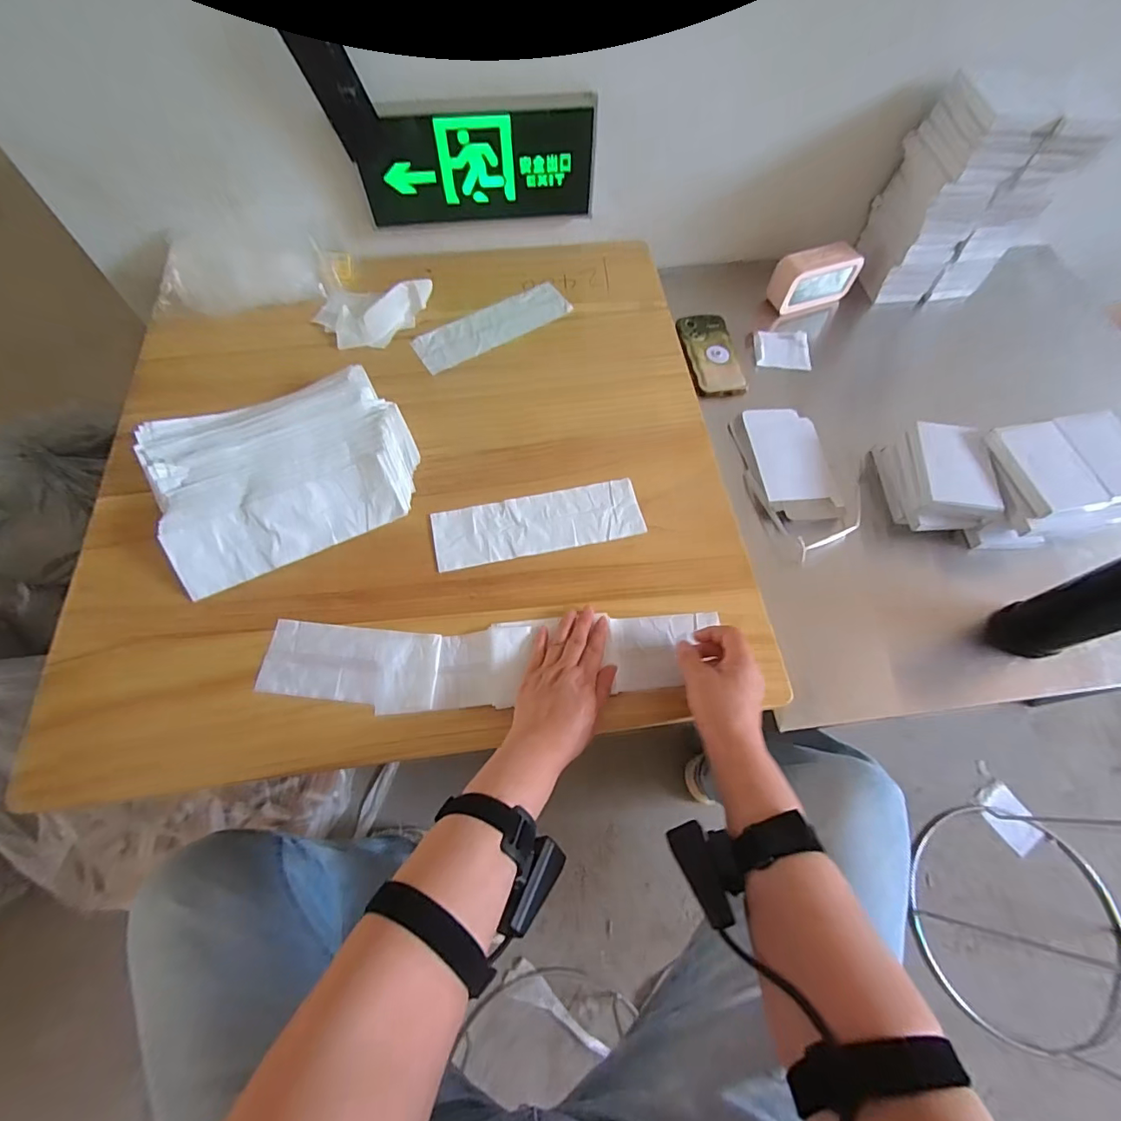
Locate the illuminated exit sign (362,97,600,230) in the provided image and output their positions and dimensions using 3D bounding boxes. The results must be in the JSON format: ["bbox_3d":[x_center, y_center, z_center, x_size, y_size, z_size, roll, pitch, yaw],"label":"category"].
[{"bbox_3d":[-0.115,-0.559,0.721,0.322,0.142,0.031,-5,64,-4],"label":"illuminated exit sign"}]

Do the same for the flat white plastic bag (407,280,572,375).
[{"bbox_3d":[-0.100,-0.353,0.758,0.242,0.007,0.079,-31,68,-15],"label":"flat white plastic bag"}]

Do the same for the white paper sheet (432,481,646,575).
[{"bbox_3d":[-0.026,-0.045,0.615,0.248,0.005,0.080,-11,66,-6],"label":"white paper sheet"}]

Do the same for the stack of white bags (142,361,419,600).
[{"bbox_3d":[-0.333,-0.117,0.618,0.293,0.051,0.235,-24,67,-13],"label":"stack of white bags"}]

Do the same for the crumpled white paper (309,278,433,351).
[{"bbox_3d":[-0.274,-0.361,0.738,0.160,0.034,0.103,-2,64,-2],"label":"crumpled white paper"}]

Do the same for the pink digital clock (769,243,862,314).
[{"bbox_3d":[0.423,-0.475,0.839,0.143,0.075,0.053,-20,66,-11],"label":"pink digital clock"}]

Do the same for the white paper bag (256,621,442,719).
[{"bbox_3d":[-0.223,0.112,0.541,0.183,0.008,0.083,6,64,2],"label":"white paper bag"}]

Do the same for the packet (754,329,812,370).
[{"bbox_3d":[0.360,-0.343,0.819,0.091,0.021,0.072,-1,64,-2],"label":"packet"}]

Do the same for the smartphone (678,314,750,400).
[{"bbox_3d":[0.235,-0.325,0.795,0.083,0.016,0.163,-8,64,-5],"label":"smartphone"}]

